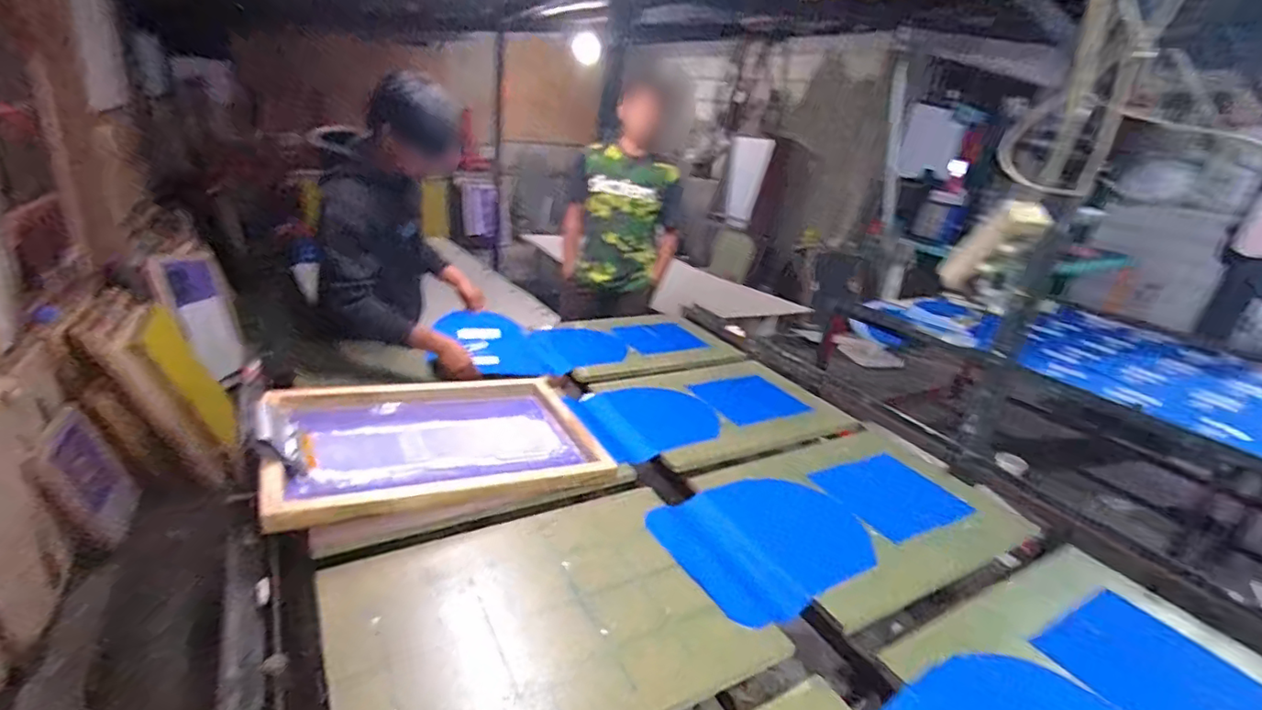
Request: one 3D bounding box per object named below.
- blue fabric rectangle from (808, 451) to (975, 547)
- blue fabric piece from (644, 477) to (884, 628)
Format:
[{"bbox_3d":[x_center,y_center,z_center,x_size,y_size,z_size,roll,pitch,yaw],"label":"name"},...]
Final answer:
[{"bbox_3d":[0.606,0.324,1.344,0.275,0.010,0.270,-10,26,-23],"label":"blue fabric rectangle"},{"bbox_3d":[0.277,0.364,1.166,0.444,0.015,0.327,-9,29,-33],"label":"blue fabric piece"}]

